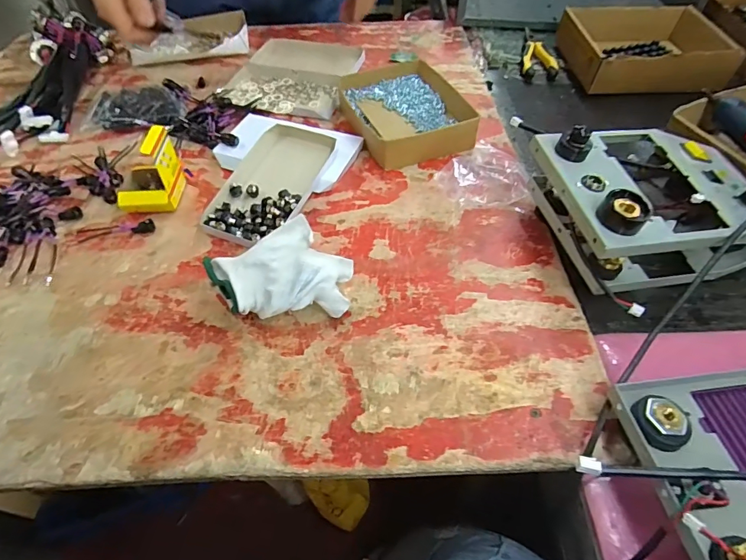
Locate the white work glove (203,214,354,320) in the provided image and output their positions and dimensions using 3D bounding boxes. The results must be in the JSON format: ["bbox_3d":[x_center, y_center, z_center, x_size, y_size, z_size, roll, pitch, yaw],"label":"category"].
[{"bbox_3d":[-0.079,0.001,0.402,0.113,0.056,0.095,-30,57,-21],"label":"white work glove"}]

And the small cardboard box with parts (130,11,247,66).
[{"bbox_3d":[-0.312,-0.412,0.743,0.195,0.042,0.116,-12,52,-8],"label":"small cardboard box with parts"}]

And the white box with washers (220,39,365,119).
[{"bbox_3d":[-0.115,-0.325,0.674,0.175,0.032,0.212,10,52,9],"label":"white box with washers"}]

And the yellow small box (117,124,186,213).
[{"bbox_3d":[-0.256,-0.118,0.486,0.069,0.079,0.061,-3,51,0],"label":"yellow small box"}]

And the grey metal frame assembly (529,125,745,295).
[{"bbox_3d":[0.281,-0.078,0.431,0.223,0.092,0.163,-13,52,-8],"label":"grey metal frame assembly"}]

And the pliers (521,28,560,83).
[{"bbox_3d":[0.277,-0.381,0.724,0.057,0.023,0.154,10,52,9],"label":"pliers"}]

